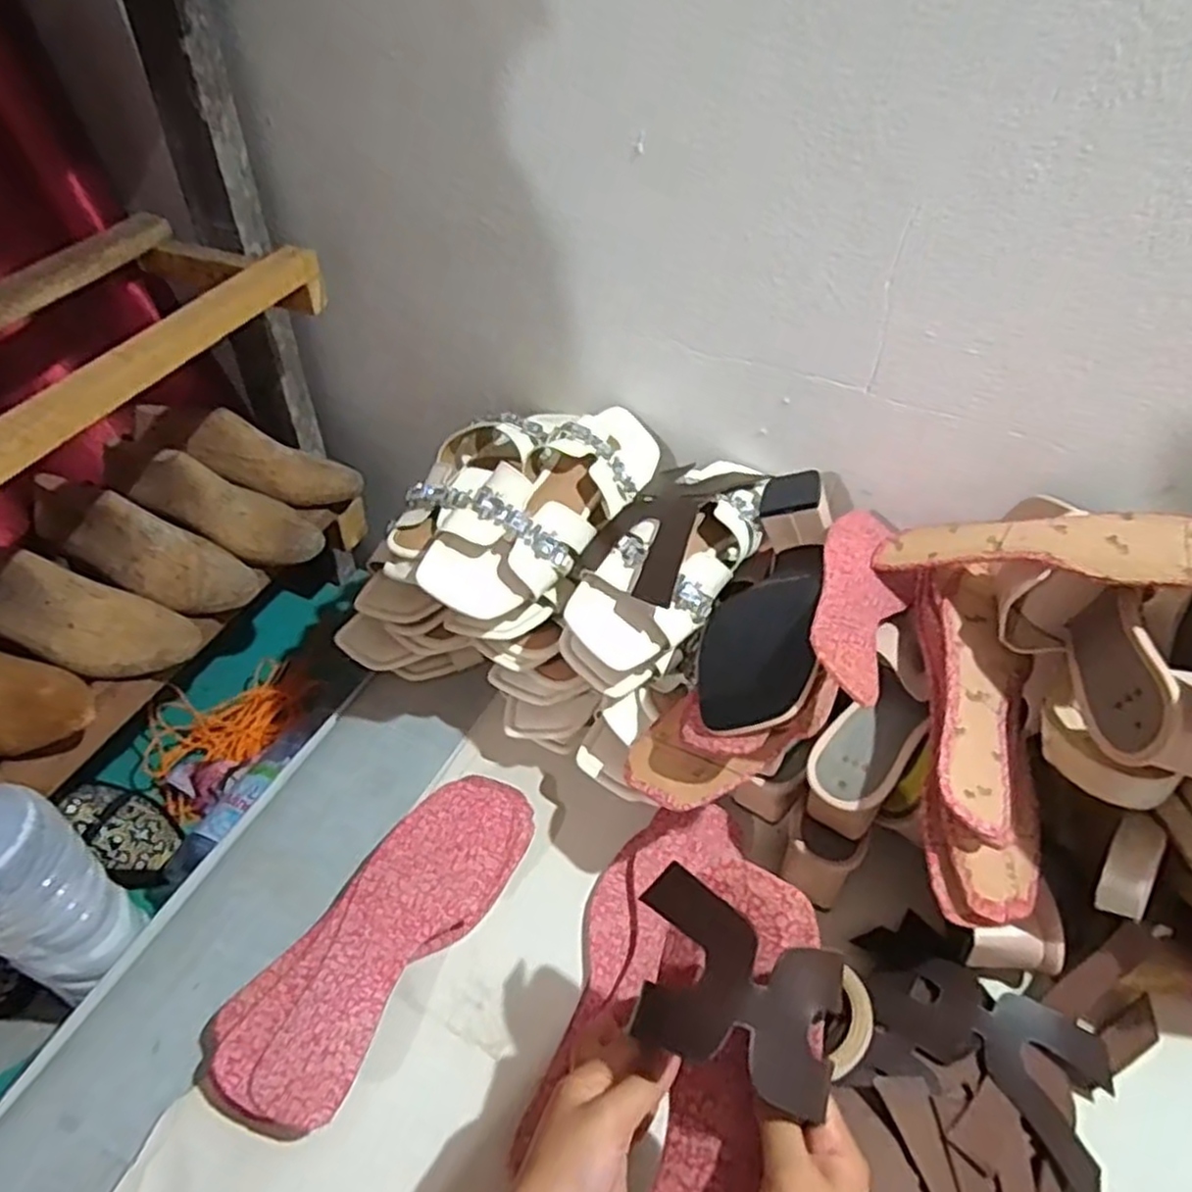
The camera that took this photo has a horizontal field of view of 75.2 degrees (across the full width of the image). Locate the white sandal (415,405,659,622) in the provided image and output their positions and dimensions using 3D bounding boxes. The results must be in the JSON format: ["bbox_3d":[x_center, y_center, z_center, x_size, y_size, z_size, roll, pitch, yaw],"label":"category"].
[{"bbox_3d":[-0.032,-0.083,0.621,0.093,0.057,0.268,24,50,20],"label":"white sandal"}]

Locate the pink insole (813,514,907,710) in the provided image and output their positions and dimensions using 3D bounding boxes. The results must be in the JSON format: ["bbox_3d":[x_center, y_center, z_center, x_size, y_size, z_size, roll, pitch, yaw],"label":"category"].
[{"bbox_3d":[0.190,-0.002,0.548,0.073,0.009,0.227,41,36,-7],"label":"pink insole"}]

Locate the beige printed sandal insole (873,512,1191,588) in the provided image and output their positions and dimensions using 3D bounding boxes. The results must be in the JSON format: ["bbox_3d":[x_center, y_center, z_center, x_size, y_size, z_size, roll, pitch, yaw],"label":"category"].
[{"bbox_3d":[0.306,-0.033,0.510,0.082,0.011,0.235,-35,25,-30],"label":"beige printed sandal insole"}]

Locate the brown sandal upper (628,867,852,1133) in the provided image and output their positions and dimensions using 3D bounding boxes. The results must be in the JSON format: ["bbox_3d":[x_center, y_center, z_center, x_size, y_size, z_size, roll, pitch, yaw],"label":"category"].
[{"bbox_3d":[0.065,0.189,0.378,0.115,0.046,0.073,28,51,23],"label":"brown sandal upper"}]

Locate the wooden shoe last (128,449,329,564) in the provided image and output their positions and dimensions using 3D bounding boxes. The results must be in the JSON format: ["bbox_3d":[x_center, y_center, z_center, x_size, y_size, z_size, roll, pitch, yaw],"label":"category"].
[{"bbox_3d":[-0.359,-0.080,0.750,0.189,0.057,0.058,25,47,-7],"label":"wooden shoe last"}]

